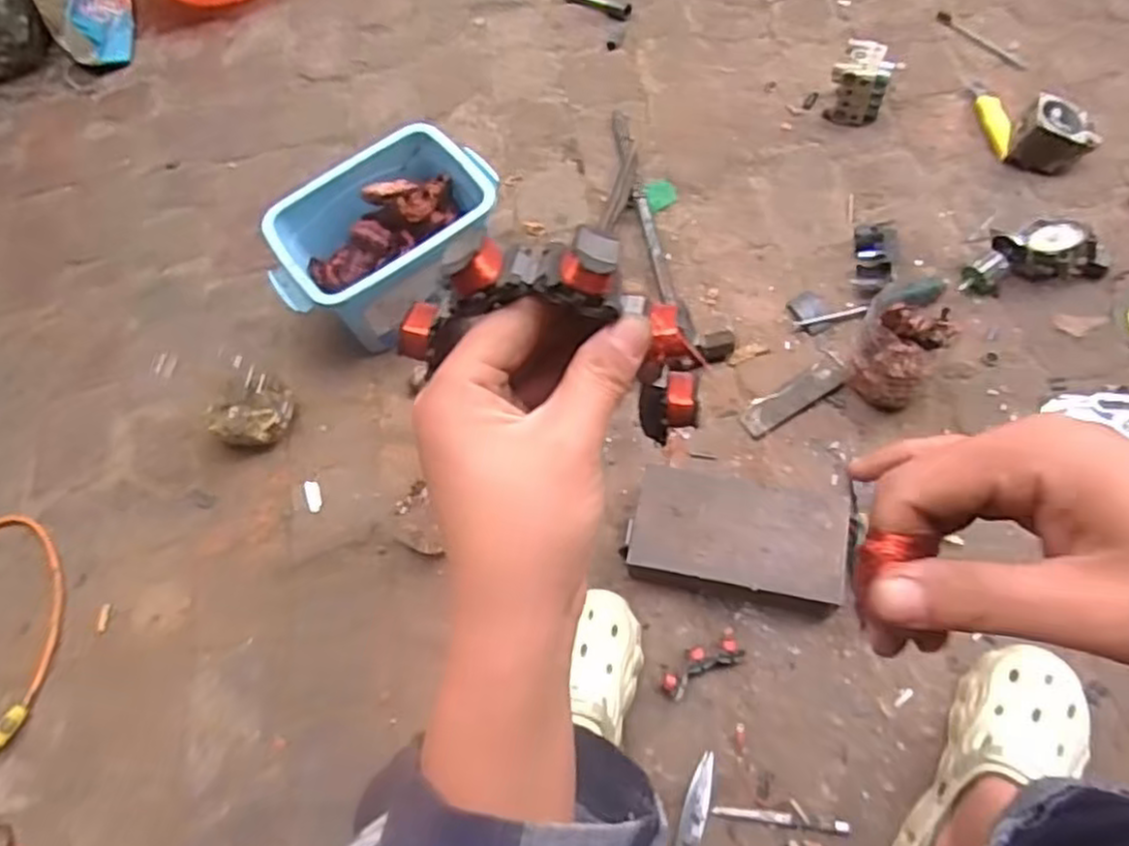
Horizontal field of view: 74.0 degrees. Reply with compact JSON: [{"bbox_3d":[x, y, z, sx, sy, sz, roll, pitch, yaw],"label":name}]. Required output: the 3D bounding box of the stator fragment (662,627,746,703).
[{"bbox_3d":[0.148,0.257,0.798,0.095,0.014,0.036,-30,64,-7],"label":"stator fragment"}]

